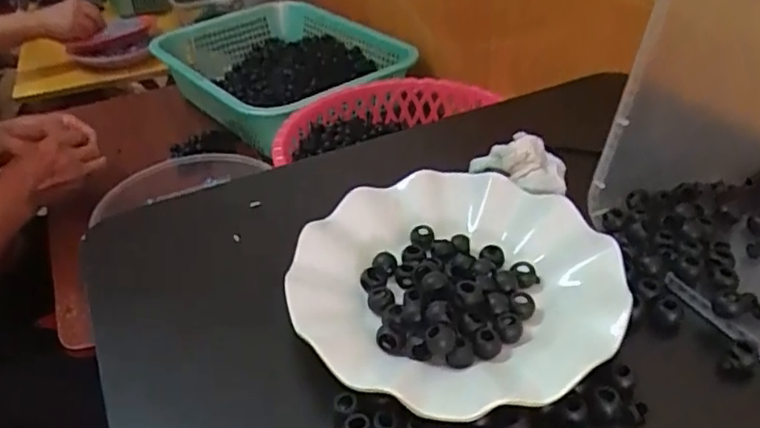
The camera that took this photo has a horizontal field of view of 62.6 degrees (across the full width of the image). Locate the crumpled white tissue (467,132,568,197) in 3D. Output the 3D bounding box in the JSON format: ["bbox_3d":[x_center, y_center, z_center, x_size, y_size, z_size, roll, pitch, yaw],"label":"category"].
[{"bbox_3d":[0.096,-0.037,0.428,0.064,0.025,0.048,5,38,12],"label":"crumpled white tissue"}]

